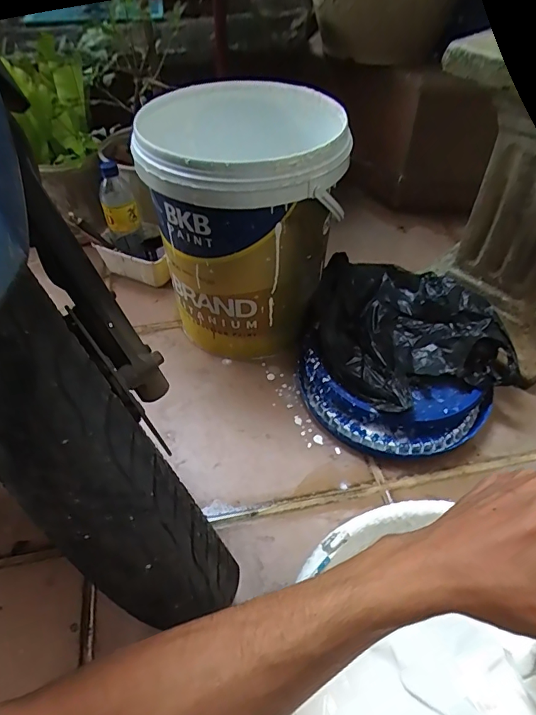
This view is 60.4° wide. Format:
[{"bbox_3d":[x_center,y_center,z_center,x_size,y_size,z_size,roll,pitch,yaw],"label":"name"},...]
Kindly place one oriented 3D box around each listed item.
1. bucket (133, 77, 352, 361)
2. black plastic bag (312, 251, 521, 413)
[{"bbox_3d":[-0.039,-0.241,0.815,0.285,0.367,0.359,2,48,1],"label":"bucket"},{"bbox_3d":[0.221,-0.049,0.773,0.271,0.088,0.296,-13,49,-11],"label":"black plastic bag"}]

